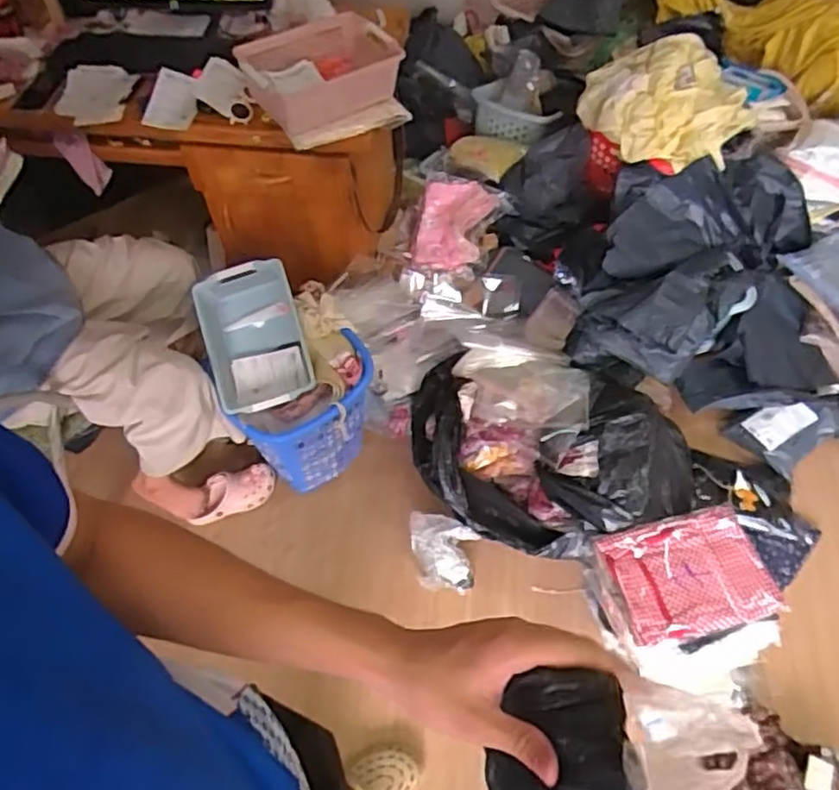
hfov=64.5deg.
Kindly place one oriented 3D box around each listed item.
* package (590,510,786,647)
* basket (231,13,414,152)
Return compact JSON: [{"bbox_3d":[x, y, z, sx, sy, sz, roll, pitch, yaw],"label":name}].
[{"bbox_3d":[0.534,0.352,1.314,0.306,0.034,0.222,-12,57,-6],"label":"package"},{"bbox_3d":[-0.205,-0.673,1.424,0.319,0.118,0.275,-19,57,-10],"label":"basket"}]

